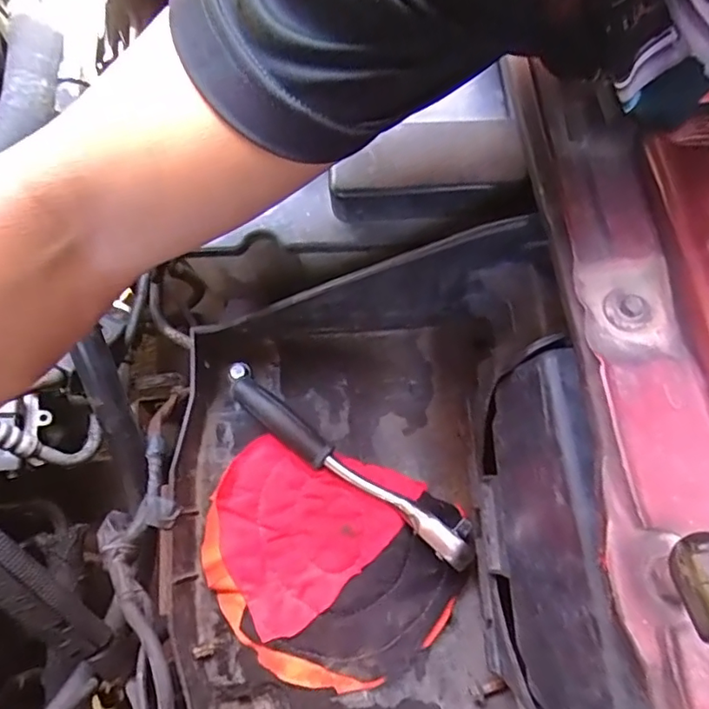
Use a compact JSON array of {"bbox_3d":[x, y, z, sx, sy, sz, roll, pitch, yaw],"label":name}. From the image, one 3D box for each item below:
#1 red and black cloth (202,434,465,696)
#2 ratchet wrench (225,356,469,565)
[{"bbox_3d":[-0.020,0.148,0.386,0.172,0.015,0.149,11,77,3],"label":"red and black cloth"},{"bbox_3d":[-0.011,0.073,0.389,0.214,0.031,0.028,35,79,8],"label":"ratchet wrench"}]

